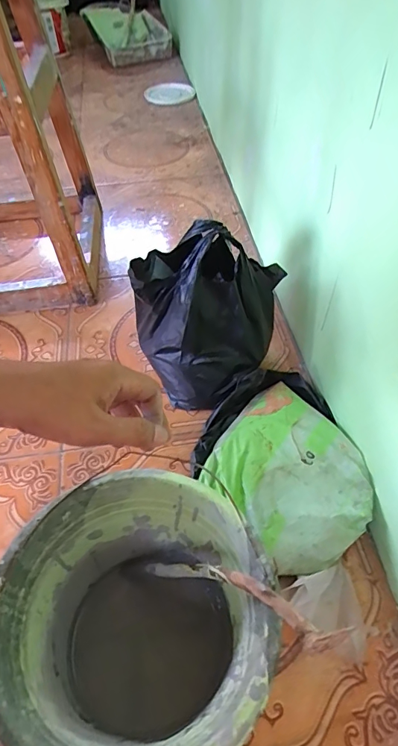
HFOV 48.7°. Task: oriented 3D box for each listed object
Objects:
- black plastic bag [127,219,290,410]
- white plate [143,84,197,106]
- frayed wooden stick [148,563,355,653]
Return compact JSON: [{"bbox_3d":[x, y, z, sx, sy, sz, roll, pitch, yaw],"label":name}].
[{"bbox_3d":[0.020,-0.097,0.659,0.203,0.242,0.165,-35,58,-25],"label":"black plastic bag"},{"bbox_3d":[-0.099,-0.990,1.557,0.184,0.027,0.142,-10,61,-17],"label":"white plate"},{"bbox_3d":[0.027,0.200,0.403,0.234,0.020,0.031,-10,31,50],"label":"frayed wooden stick"}]

